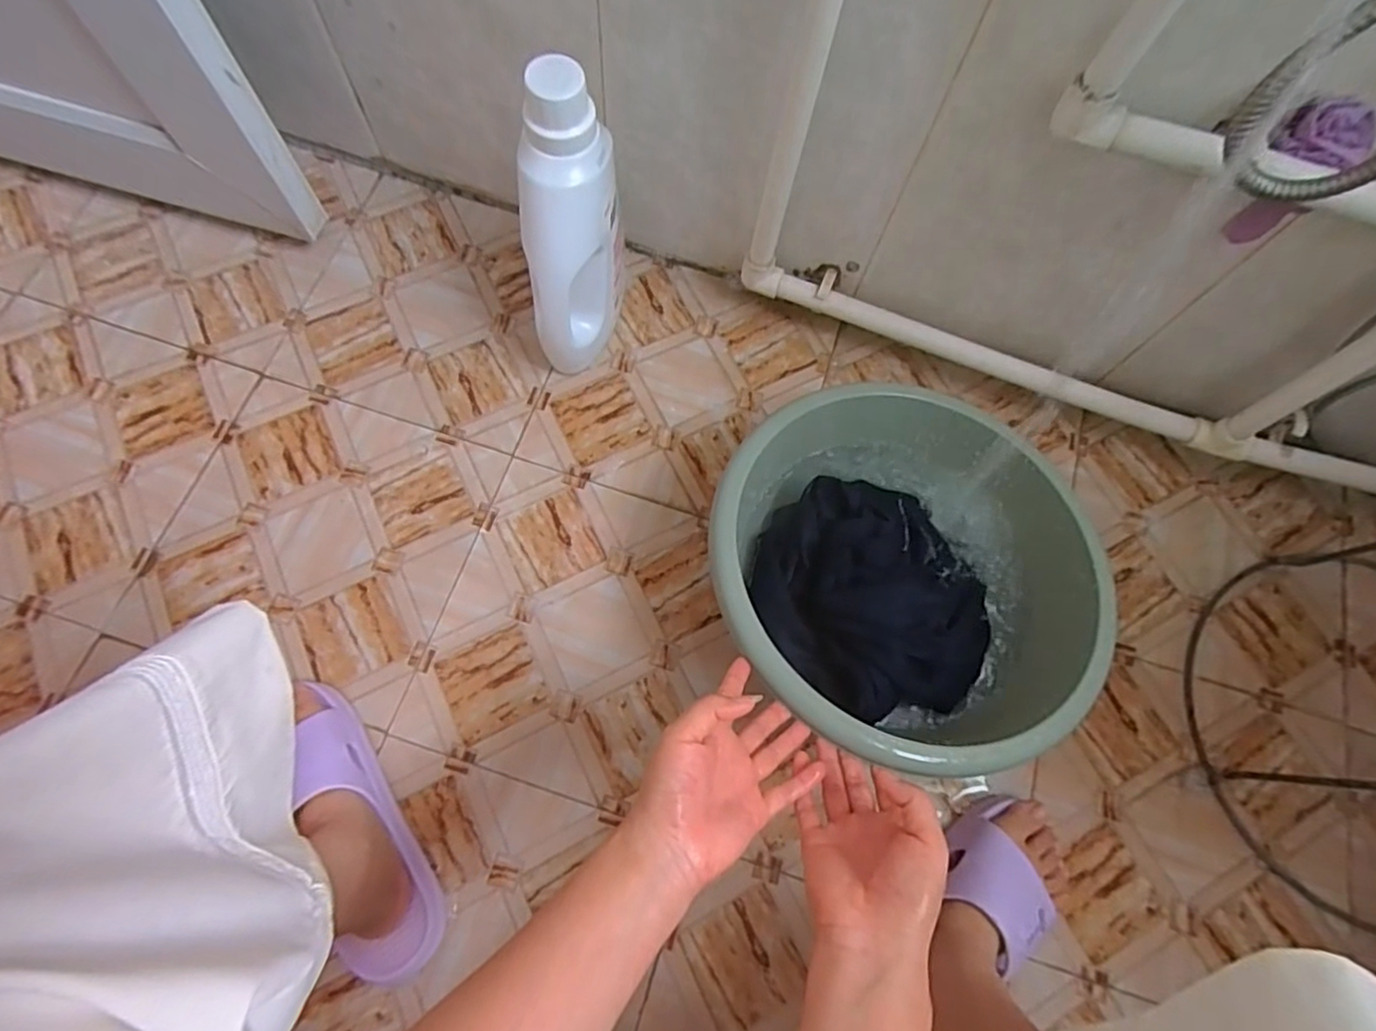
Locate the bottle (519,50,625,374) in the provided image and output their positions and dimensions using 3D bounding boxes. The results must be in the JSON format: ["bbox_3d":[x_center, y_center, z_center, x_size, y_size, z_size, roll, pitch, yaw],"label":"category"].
[{"bbox_3d":[-0.112,-0.248,0.614,0.094,0.285,0.116,0,71,-4],"label":"bottle"}]

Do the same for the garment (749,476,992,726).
[{"bbox_3d":[0.172,0.065,0.579,0.207,0.076,0.210,-6,71,-6],"label":"garment"}]

